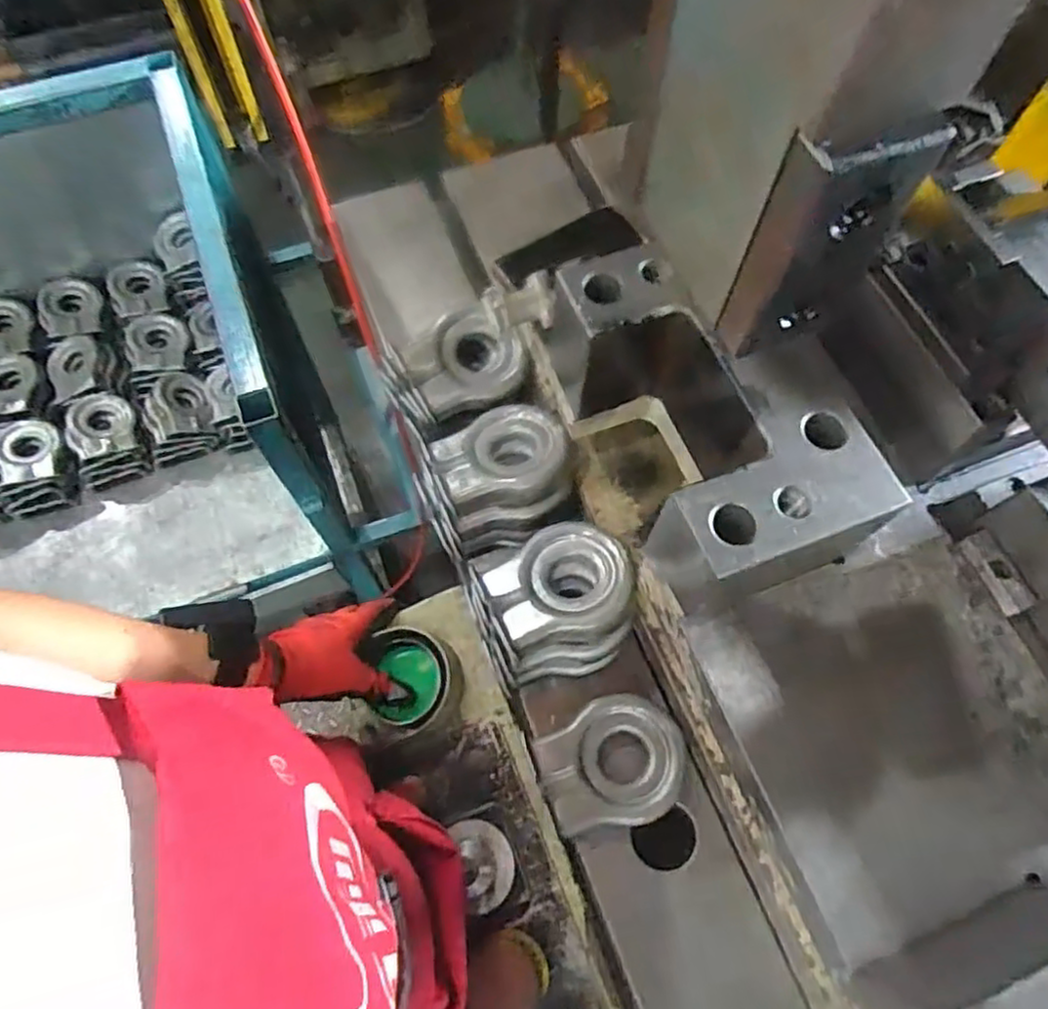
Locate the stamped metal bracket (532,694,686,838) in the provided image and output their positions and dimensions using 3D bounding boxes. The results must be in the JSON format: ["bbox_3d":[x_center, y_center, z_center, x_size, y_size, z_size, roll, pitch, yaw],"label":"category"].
[{"bbox_3d":[0.070,0.207,0.556,0.116,0.015,0.091,-24,69,-12],"label":"stamped metal bracket"}]

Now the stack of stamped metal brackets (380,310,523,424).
[{"bbox_3d":[-0.069,-0.130,0.667,0.128,0.057,0.088,-17,68,-9],"label":"stack of stamped metal brackets"}]

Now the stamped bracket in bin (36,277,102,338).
[{"bbox_3d":[-0.786,-0.341,1.210,0.093,0.026,0.120,-16,68,-8],"label":"stamped bracket in bin"}]

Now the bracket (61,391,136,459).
[{"bbox_3d":[-0.685,-0.126,1.125,0.099,0.028,0.122,-22,69,-11],"label":"bracket"}]

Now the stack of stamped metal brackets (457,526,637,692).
[{"bbox_3d":[0.020,0.078,0.577,0.125,0.065,0.114,-9,67,-6],"label":"stack of stamped metal brackets"}]

